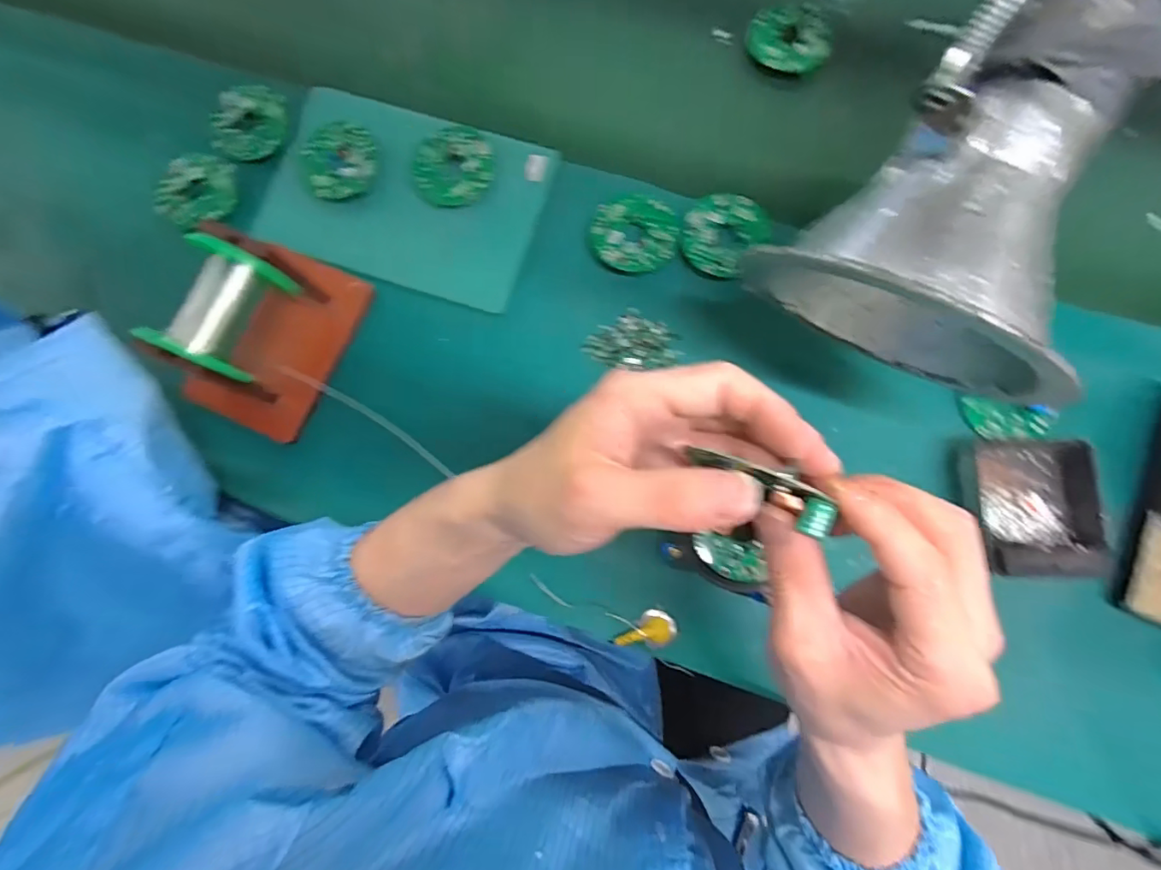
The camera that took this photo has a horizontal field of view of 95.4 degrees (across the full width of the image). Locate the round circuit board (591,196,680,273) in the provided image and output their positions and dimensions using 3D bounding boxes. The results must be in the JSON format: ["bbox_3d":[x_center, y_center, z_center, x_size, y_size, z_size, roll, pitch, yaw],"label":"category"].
[{"bbox_3d":[0.043,-0.158,0.413,0.066,0.005,0.060,0,84,4],"label":"round circuit board"}]

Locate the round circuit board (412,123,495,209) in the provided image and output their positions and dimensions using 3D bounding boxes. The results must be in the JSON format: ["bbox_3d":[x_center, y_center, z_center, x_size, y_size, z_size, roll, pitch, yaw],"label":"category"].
[{"bbox_3d":[-0.100,-0.215,0.420,0.061,0.012,0.063,0,80,2],"label":"round circuit board"}]

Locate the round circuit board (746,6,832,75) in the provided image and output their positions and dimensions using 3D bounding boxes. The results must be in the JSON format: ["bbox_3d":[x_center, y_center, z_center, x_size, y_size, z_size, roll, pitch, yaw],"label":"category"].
[{"bbox_3d":[0.173,-0.325,0.433,0.064,0.011,0.057,-20,87,-4],"label":"round circuit board"}]

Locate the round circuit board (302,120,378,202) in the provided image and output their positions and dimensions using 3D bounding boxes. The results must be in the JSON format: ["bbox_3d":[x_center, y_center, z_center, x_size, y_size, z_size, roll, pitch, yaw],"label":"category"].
[{"bbox_3d":[-0.192,-0.220,0.424,0.055,0.008,0.062,-22,80,-2],"label":"round circuit board"}]

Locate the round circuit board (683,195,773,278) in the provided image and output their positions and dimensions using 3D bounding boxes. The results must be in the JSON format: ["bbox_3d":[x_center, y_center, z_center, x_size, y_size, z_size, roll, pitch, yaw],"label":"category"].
[{"bbox_3d":[0.110,-0.156,0.405,0.059,0.006,0.065,40,84,8],"label":"round circuit board"}]

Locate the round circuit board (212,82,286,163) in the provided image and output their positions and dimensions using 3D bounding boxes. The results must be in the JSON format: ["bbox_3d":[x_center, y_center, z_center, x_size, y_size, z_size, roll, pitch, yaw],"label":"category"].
[{"bbox_3d":[-0.273,-0.256,0.433,0.063,0.014,0.056,-12,80,0],"label":"round circuit board"}]

